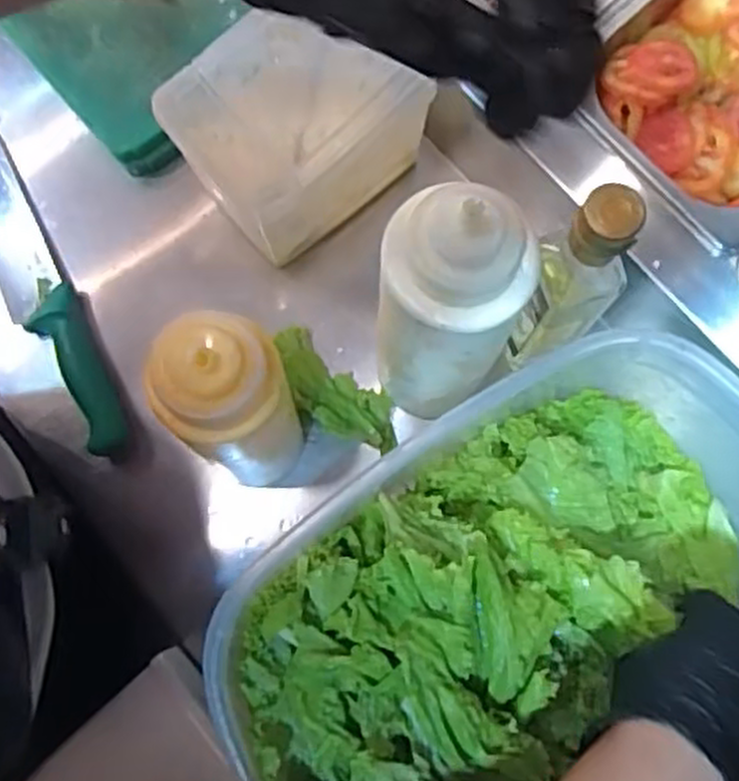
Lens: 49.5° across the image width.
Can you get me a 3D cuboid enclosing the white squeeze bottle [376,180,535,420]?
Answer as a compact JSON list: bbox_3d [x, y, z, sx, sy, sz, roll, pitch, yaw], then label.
[{"bbox_3d":[0.042,-0.043,0.455,0.072,0.230,0.065,26,79,6],"label":"white squeeze bottle"}]

